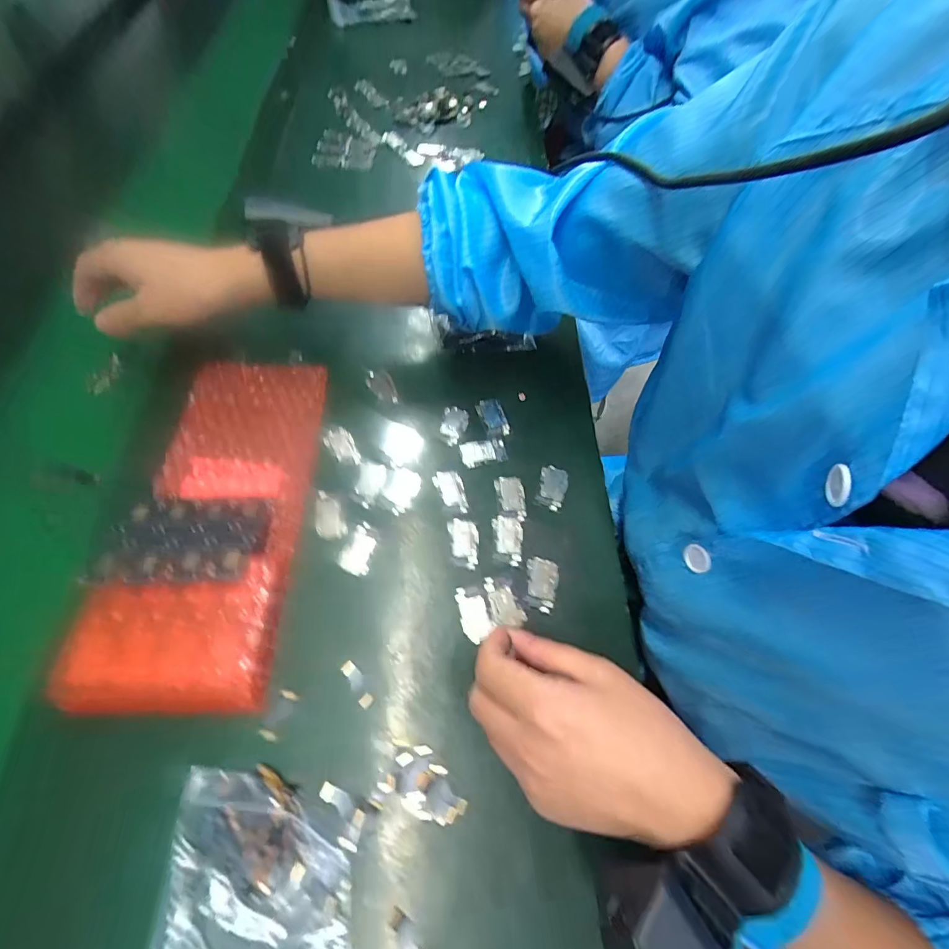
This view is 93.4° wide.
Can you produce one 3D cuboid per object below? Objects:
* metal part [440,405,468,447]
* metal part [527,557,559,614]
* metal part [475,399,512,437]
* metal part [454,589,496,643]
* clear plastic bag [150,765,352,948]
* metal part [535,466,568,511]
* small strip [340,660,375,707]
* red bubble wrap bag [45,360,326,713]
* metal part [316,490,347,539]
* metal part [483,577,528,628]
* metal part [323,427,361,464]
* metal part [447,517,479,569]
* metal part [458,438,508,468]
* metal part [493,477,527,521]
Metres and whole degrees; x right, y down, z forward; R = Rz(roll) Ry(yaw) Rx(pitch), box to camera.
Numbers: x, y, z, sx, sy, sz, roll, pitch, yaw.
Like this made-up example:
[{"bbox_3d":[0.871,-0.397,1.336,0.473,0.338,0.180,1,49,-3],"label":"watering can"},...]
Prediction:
[{"bbox_3d":[-0.018,-0.044,0.392,0.022,0.004,0.038,9,63,1],"label":"metal part"},{"bbox_3d":[0.051,0.081,0.330,0.023,0.004,0.039,5,63,-1],"label":"metal part"},{"bbox_3d":[0.017,-0.052,0.400,0.023,0.004,0.040,-12,65,-10],"label":"metal part"},{"bbox_3d":[-0.001,0.099,0.319,0.021,0.005,0.037,-18,66,-12],"label":"metal part"},{"bbox_3d":[-0.115,0.239,0.227,0.098,0.018,0.148,-1,63,-4],"label":"clear plastic bag"},{"bbox_3d":[0.065,0.010,0.369,0.023,0.004,0.038,14,63,3],"label":"metal part"},{"bbox_3d":[-0.076,0.137,0.292,0.010,0.005,0.031,-31,69,-18],"label":"small strip"},{"bbox_3d":[-0.189,0.019,0.326,0.119,0.034,0.269,0,63,-4],"label":"red bubble wrap bag"},{"bbox_3d":[-0.111,0.030,0.344,0.022,0.004,0.040,-8,64,-8],"label":"metal part"},{"bbox_3d":[0.020,0.092,0.323,0.022,0.004,0.038,-23,67,-14],"label":"metal part"},{"bbox_3d":[-0.109,-0.024,0.374,0.021,0.004,0.042,-38,72,-20],"label":"metal part"},{"bbox_3d":[-0.007,0.052,0.341,0.022,0.004,0.040,-6,64,-7],"label":"metal part"},{"bbox_3d":[0.008,-0.019,0.383,0.039,0.004,0.023,-8,64,-8],"label":"metal part"},{"bbox_3d":[0.029,0.019,0.362,0.023,0.004,0.038,-2,63,-5],"label":"metal part"}]

